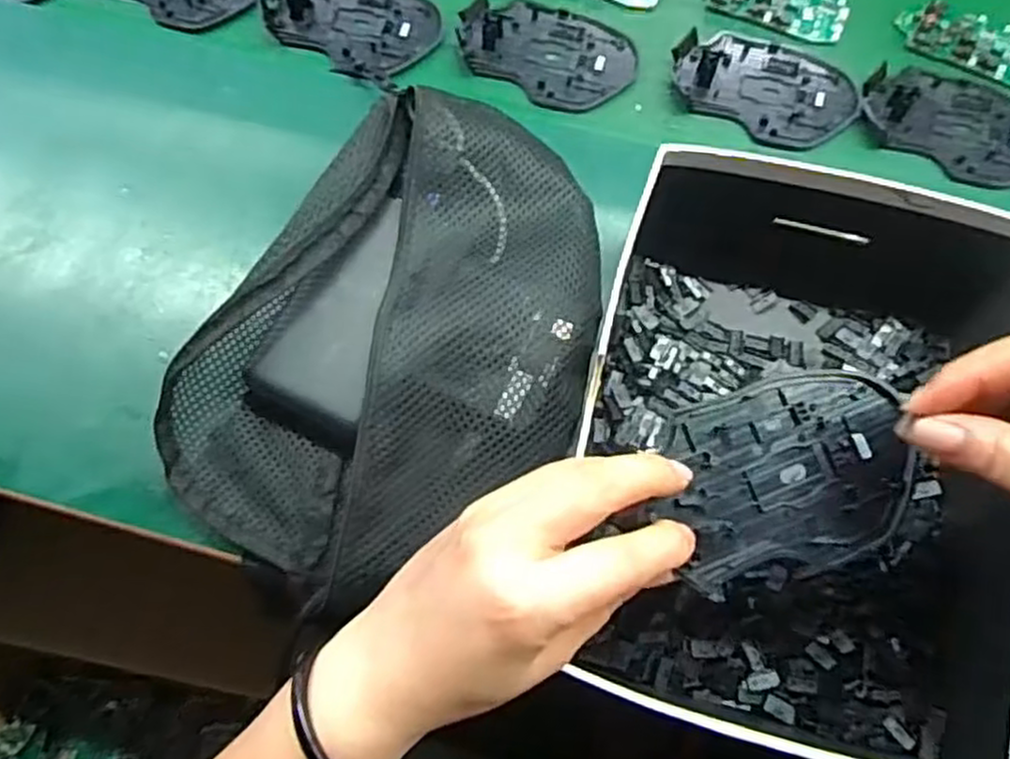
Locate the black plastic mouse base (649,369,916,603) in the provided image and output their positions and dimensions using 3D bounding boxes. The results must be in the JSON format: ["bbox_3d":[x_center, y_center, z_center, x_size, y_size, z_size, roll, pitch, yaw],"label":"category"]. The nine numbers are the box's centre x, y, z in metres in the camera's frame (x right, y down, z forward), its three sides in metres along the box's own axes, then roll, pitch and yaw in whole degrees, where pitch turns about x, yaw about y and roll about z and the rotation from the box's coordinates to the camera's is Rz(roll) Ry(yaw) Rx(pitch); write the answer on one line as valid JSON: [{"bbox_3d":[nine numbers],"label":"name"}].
[{"bbox_3d":[0.111,0.038,0.297,0.101,0.015,0.072,-16,72,-6],"label":"black plastic mouse base"}]

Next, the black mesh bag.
[{"bbox_3d":[-0.047,-0.020,0.391,0.181,0.055,0.273,25,73,7],"label":"black mesh bag"}]

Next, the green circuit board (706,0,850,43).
[{"bbox_3d":[0.179,-0.254,0.498,0.098,0.007,0.045,19,72,5],"label":"green circuit board"}]

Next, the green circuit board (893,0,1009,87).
[{"bbox_3d":[0.306,-0.219,0.486,0.097,0.009,0.048,23,72,6],"label":"green circuit board"}]

